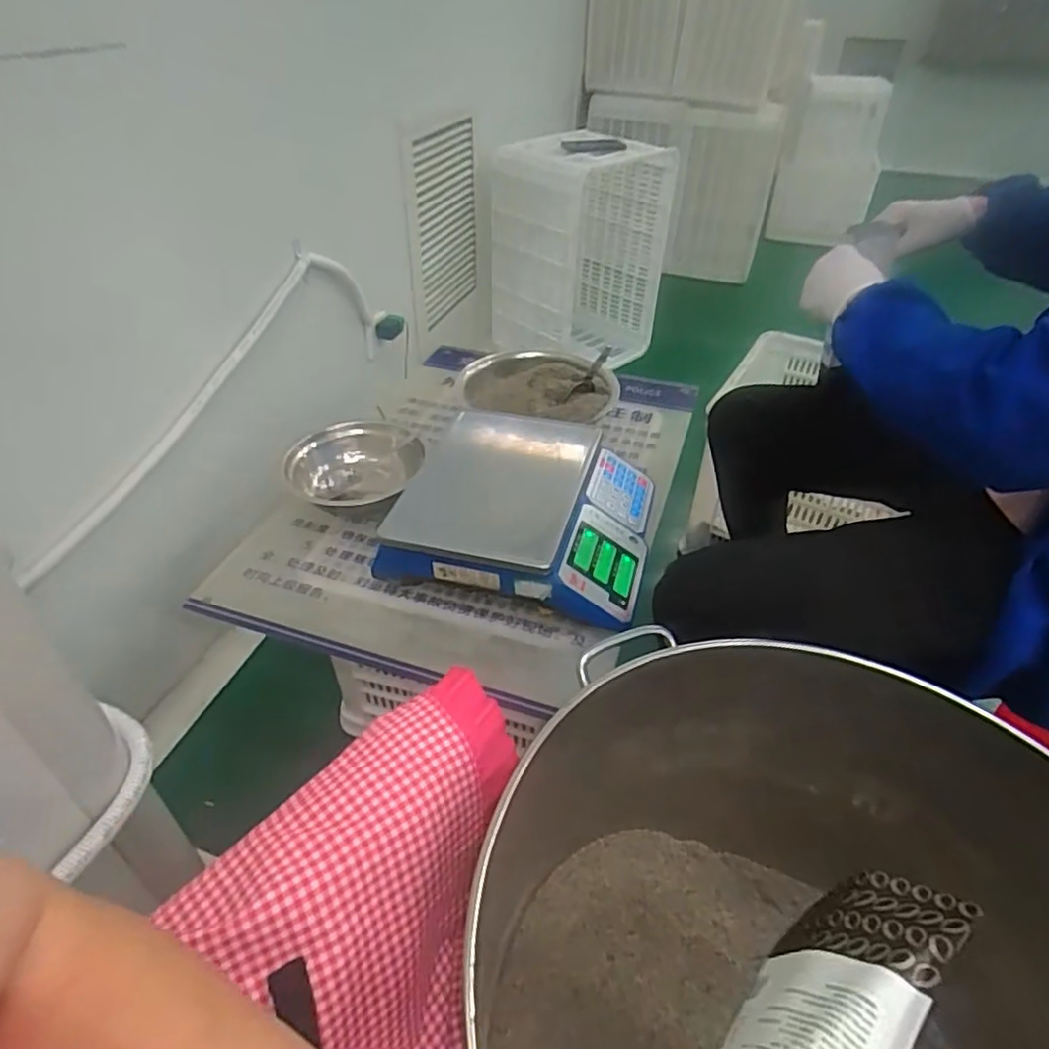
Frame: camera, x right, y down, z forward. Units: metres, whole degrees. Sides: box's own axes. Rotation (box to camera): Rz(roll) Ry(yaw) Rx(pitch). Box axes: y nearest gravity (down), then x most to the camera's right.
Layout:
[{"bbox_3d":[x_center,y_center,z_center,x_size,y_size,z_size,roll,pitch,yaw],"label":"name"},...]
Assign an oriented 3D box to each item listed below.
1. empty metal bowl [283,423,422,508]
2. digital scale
[{"bbox_3d":[-0.255,-0.078,1.019,0.196,0.071,0.180,0,41,0],"label":"empty metal bowl"},{"bbox_3d":[0.010,-0.015,0.903,0.329,0.124,0.311,13,42,15],"label":"digital scale"}]

